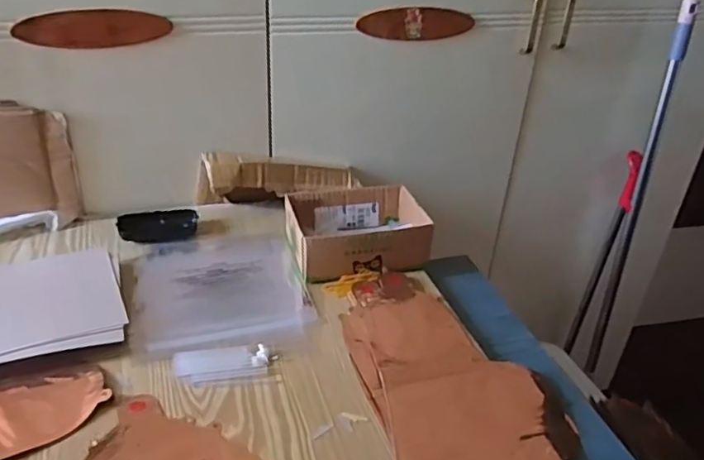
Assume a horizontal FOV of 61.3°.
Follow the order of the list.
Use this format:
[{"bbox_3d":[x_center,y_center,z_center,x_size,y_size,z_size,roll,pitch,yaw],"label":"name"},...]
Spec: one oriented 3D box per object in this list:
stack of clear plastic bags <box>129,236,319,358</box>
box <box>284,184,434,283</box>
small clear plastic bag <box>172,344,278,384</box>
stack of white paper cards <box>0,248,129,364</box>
[{"bbox_3d":[-0.173,0.071,0.773,0.210,0.015,0.221,-8,34,-18],"label":"stack of clear plastic bags"},{"bbox_3d":[0.006,0.003,0.823,0.180,0.065,0.140,-6,34,-16],"label":"box"},{"bbox_3d":[-0.138,0.142,0.645,0.104,0.009,0.048,-4,33,-13],"label":"small clear plastic bag"},{"bbox_3d":[-0.368,0.085,0.682,0.194,0.026,0.157,-8,35,-18],"label":"stack of white paper cards"}]

